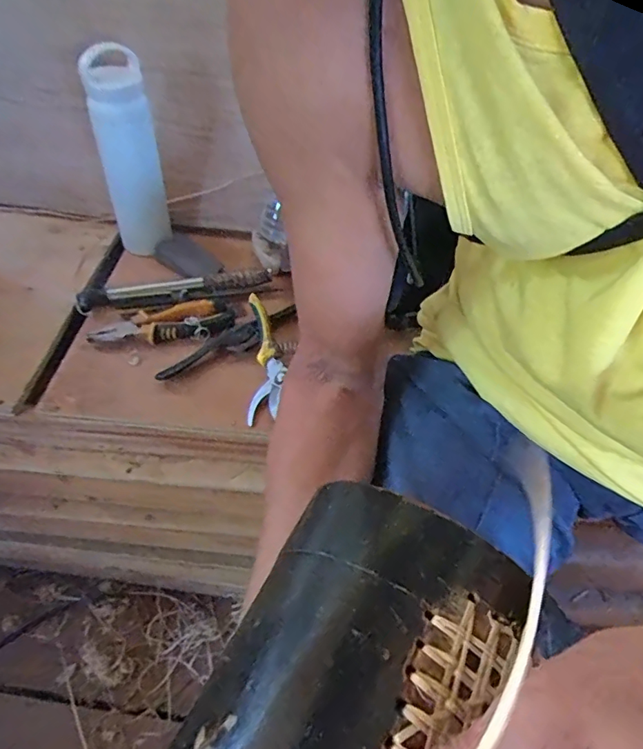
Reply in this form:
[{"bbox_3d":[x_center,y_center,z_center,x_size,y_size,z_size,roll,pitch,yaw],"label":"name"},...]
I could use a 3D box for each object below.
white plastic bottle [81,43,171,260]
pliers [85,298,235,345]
[{"bbox_3d":[-0.227,-0.256,0.591,0.055,0.218,0.064,11,49,3],"label":"white plastic bottle"},{"bbox_3d":[-0.182,-0.057,0.567,0.155,0.020,0.054,-9,51,-14],"label":"pliers"}]

